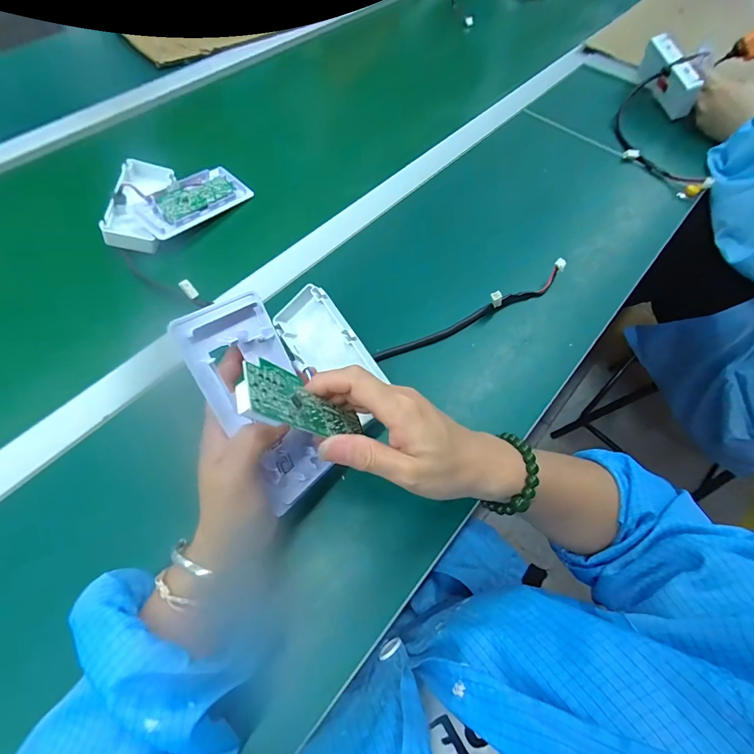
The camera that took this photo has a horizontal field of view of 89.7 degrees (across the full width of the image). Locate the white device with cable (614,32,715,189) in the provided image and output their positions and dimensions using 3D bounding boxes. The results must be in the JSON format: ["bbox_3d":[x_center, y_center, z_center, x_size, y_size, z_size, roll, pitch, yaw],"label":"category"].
[{"bbox_3d":[0.429,-0.398,0.578,0.102,0.053,0.276,15,74,6],"label":"white device with cable"}]

